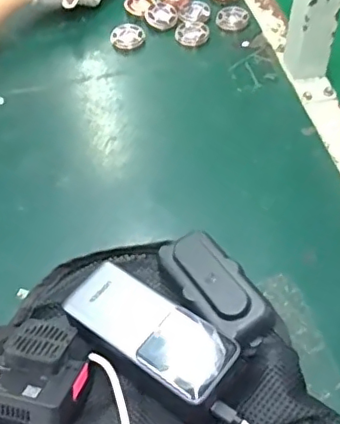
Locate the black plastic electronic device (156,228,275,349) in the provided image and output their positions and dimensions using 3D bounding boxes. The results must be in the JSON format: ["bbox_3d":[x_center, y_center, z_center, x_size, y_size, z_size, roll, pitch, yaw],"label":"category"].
[{"bbox_3d":[0.036,0.056,0.439,0.045,0.020,0.105,-31,58,-20],"label":"black plastic electronic device"}]

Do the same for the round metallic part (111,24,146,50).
[{"bbox_3d":[-0.051,-0.213,0.680,0.040,0.010,0.035,-1,53,0],"label":"round metallic part"}]

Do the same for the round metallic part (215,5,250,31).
[{"bbox_3d":[0.079,-0.239,0.692,0.037,0.008,0.039,-1,53,1],"label":"round metallic part"}]

